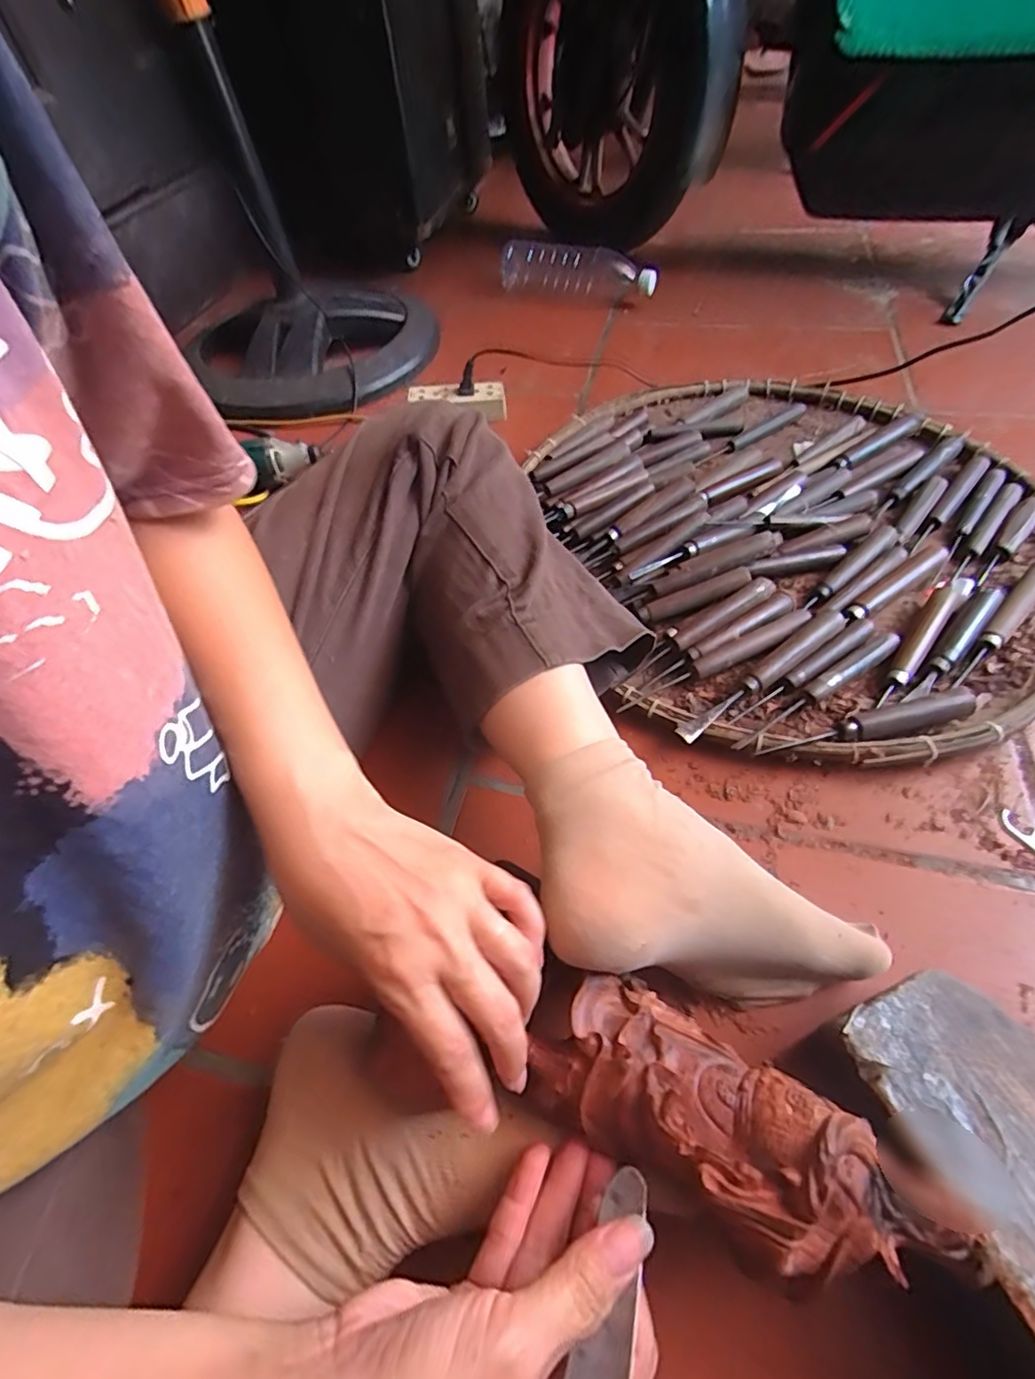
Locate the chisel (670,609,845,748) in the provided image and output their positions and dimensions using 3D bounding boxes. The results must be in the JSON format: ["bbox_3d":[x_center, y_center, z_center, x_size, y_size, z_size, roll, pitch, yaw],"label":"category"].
[{"bbox_3d":[0.200,-0.013,0.470,0.182,0.016,0.018,-33,57,-18],"label":"chisel"}]

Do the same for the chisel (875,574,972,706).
[{"bbox_3d":[0.348,-0.052,0.496,0.023,0.019,0.168,36,64,27],"label":"chisel"}]

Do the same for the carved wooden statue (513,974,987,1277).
[{"bbox_3d":[0.086,0.185,0.246,0.165,0.039,0.066,16,56,27],"label":"carved wooden statue"}]

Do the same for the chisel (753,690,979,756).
[{"bbox_3d":[0.261,0.028,0.434,0.170,0.023,0.015,-13,53,-4],"label":"chisel"}]

